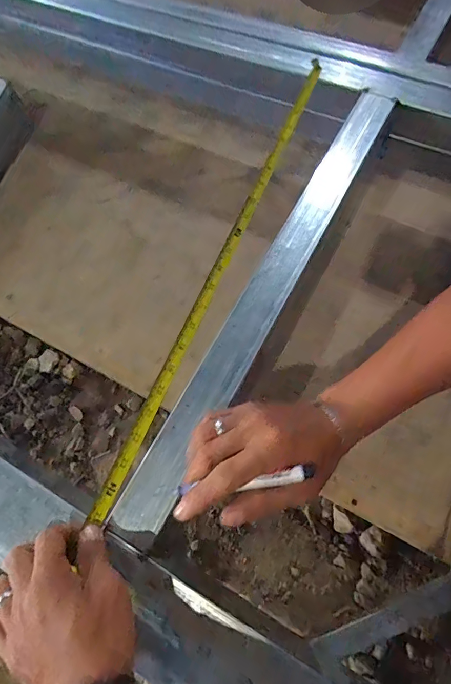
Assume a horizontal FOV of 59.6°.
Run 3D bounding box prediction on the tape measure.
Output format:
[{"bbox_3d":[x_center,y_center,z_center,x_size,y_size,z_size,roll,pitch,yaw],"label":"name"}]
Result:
[{"bbox_3d":[0.009,-0.109,0.454,0.013,0.017,0.610,21,71,10],"label":"tape measure"}]

